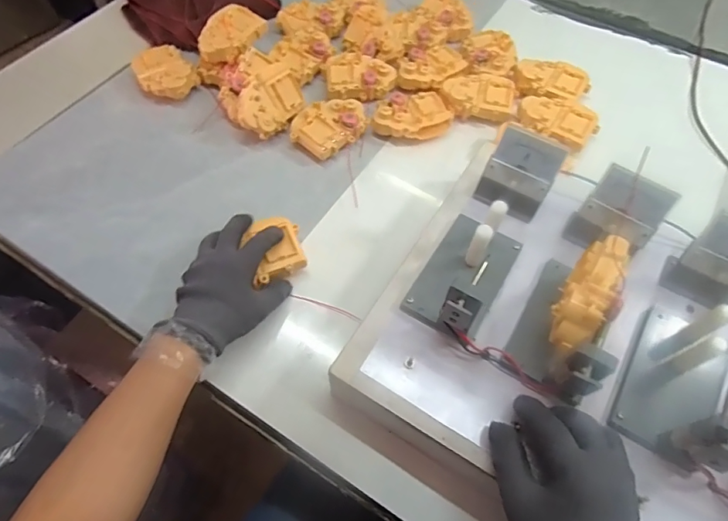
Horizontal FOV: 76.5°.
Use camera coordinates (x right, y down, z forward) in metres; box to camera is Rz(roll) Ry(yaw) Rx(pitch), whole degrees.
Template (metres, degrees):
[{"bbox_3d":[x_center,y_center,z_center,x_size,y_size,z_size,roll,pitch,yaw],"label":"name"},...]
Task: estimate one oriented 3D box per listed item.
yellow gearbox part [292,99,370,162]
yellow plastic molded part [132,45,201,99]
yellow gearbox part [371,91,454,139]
[{"bbox_3d":[-0.044,-0.174,0.601,0.070,0.036,0.095,37,66,20],"label":"yellow gearbox part"},{"bbox_3d":[-0.278,-0.261,0.645,0.071,0.027,0.099,-31,64,-17],"label":"yellow plastic molded part"},{"bbox_3d":[0.063,-0.191,0.612,0.104,0.030,0.060,-12,60,-7],"label":"yellow gearbox part"}]

